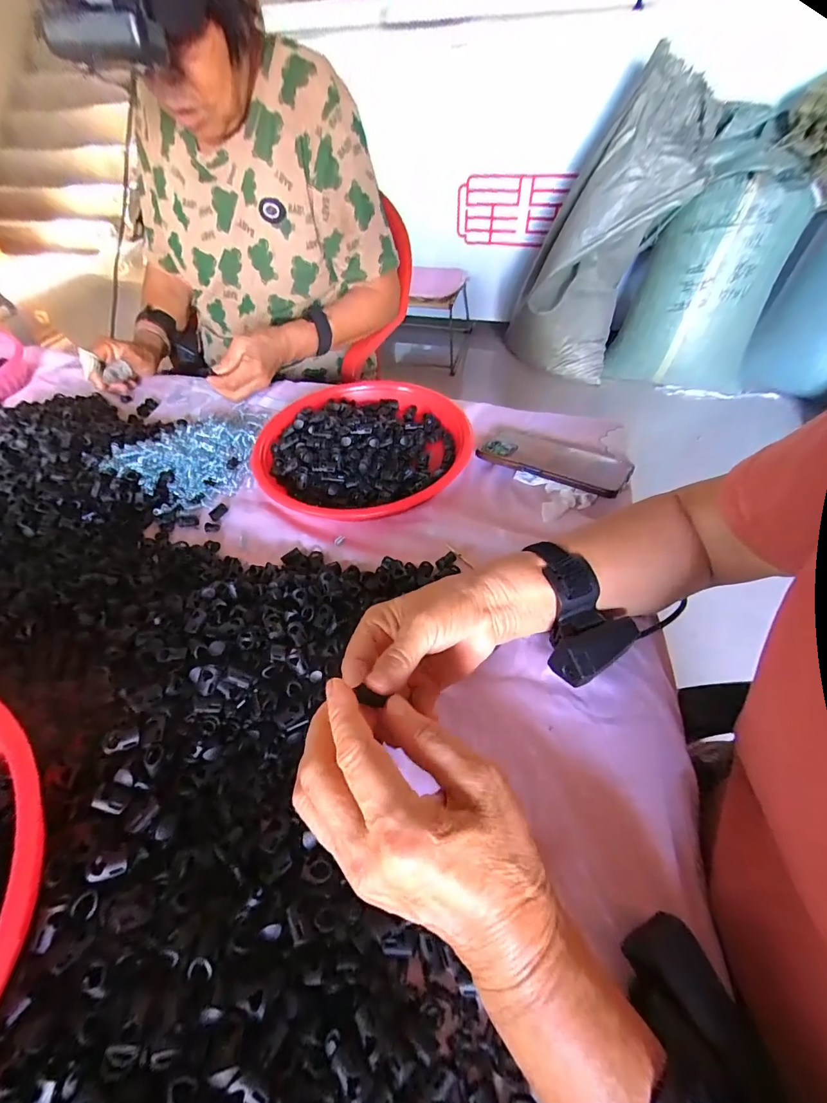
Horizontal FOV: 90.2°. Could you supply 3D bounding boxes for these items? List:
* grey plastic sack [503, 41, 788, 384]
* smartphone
[{"bbox_3d":[0.619,-0.946,1.293,0.395,0.761,0.221,7,48,-25],"label":"grey plastic sack"},{"bbox_3d":[0.161,-0.108,0.474,0.162,0.010,0.083,28,50,29],"label":"smartphone"}]

